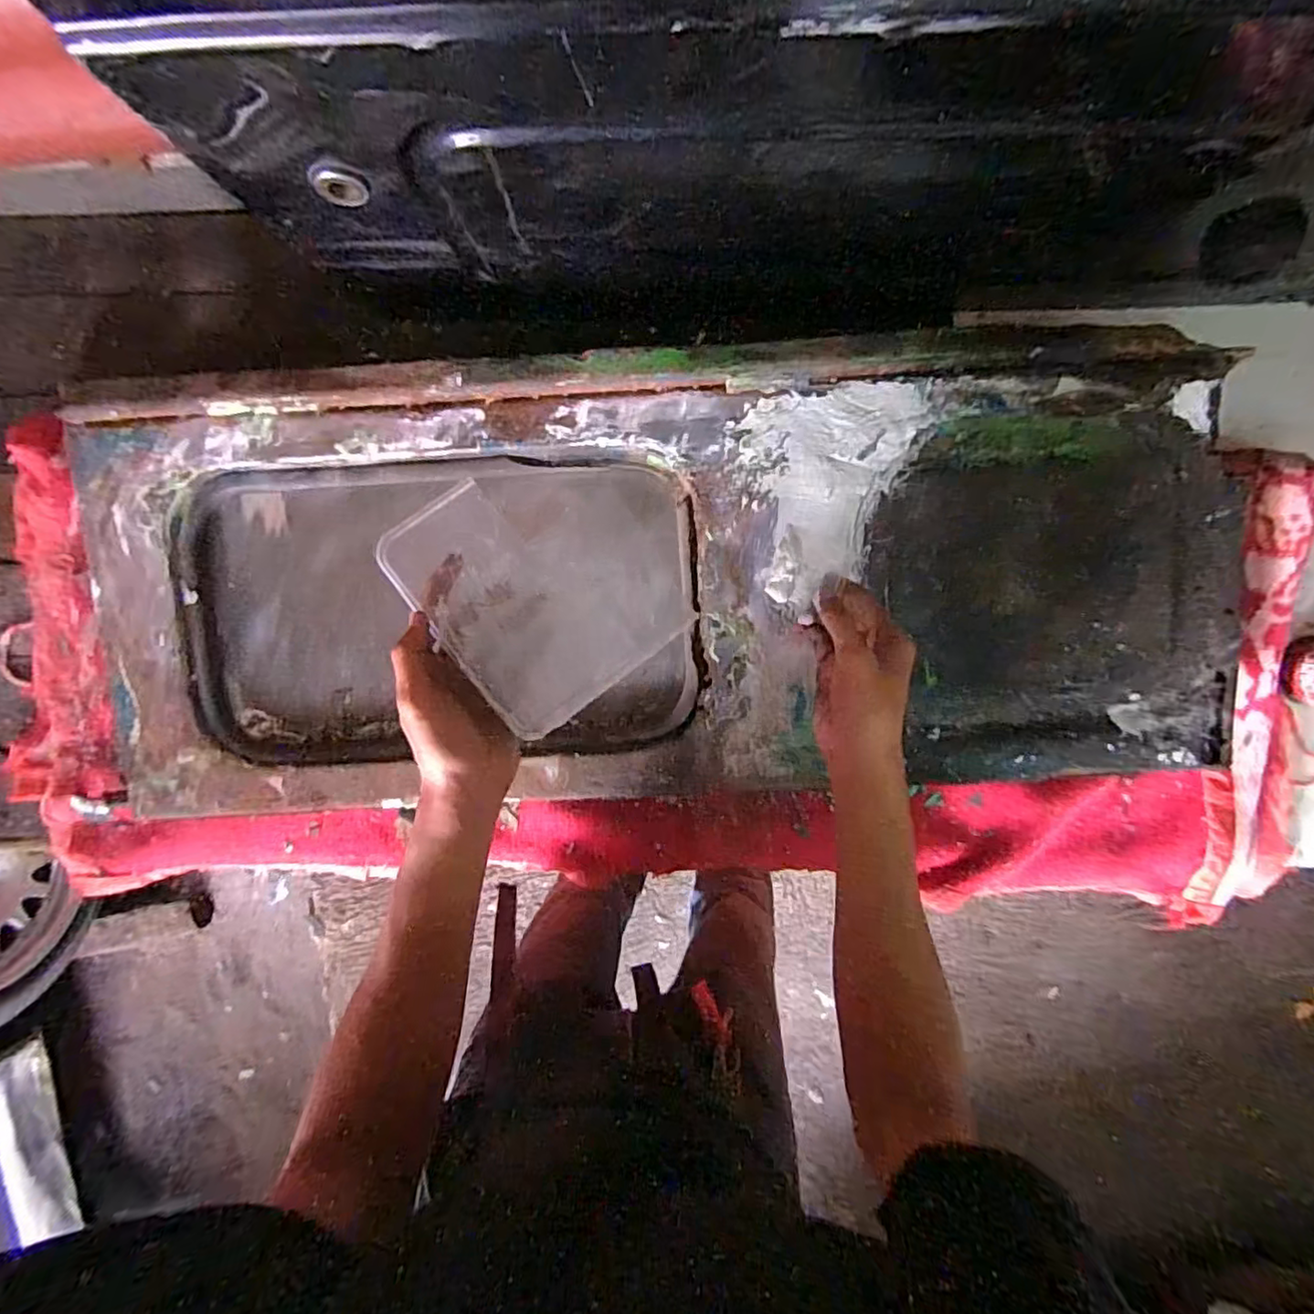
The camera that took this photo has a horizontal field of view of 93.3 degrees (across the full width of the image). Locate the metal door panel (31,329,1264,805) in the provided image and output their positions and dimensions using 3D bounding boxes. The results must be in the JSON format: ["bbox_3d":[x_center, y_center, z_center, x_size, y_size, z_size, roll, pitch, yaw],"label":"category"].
[{"bbox_3d":[0.003,-0.063,0.548,0.959,0.045,0.376,-3,96,1],"label":"metal door panel"}]

